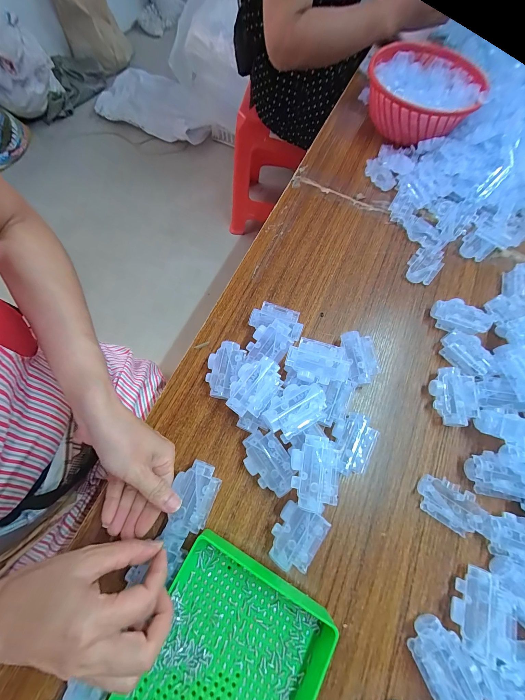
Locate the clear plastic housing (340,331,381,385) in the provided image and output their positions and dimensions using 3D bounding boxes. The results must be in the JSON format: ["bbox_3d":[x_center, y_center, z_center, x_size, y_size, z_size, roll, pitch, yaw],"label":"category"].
[{"bbox_3d":[0.122,0.011,0.341,0.039,0.028,0.068,-6,71,-4],"label":"clear plastic housing"}]

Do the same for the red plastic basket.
[{"bbox_3d":[0.287,-0.463,0.497,0.192,0.083,0.185,0,70,-1],"label":"red plastic basket"}]

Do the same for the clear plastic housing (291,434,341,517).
[{"bbox_3d":[0.055,0.127,0.278,0.049,0.025,0.069,6,76,13],"label":"clear plastic housing"}]

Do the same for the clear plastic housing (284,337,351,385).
[{"bbox_3d":[0.063,0.014,0.303,0.068,0.018,0.043,15,71,4],"label":"clear plastic housing"}]

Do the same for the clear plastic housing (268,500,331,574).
[{"bbox_3d":[0.034,0.192,0.275,0.044,0.027,0.058,31,72,9],"label":"clear plastic housing"}]

